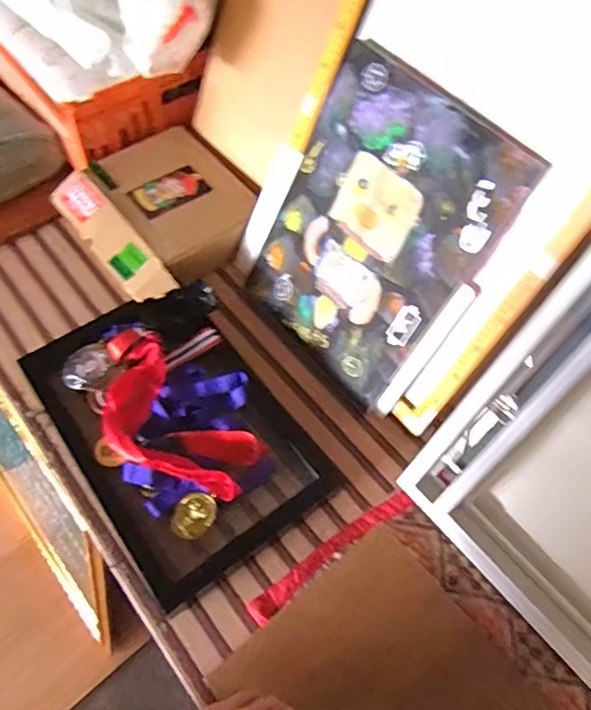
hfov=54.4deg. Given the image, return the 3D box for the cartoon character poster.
[{"bbox_3d":[0.092,-0.156,0.769,0.017,0.388,0.295,-16,54,-45],"label":"cartoon character poster"}]

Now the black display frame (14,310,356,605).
[{"bbox_3d":[-0.166,0.090,0.788,0.270,0.062,0.411,-33,65,-21],"label":"black display frame"}]

